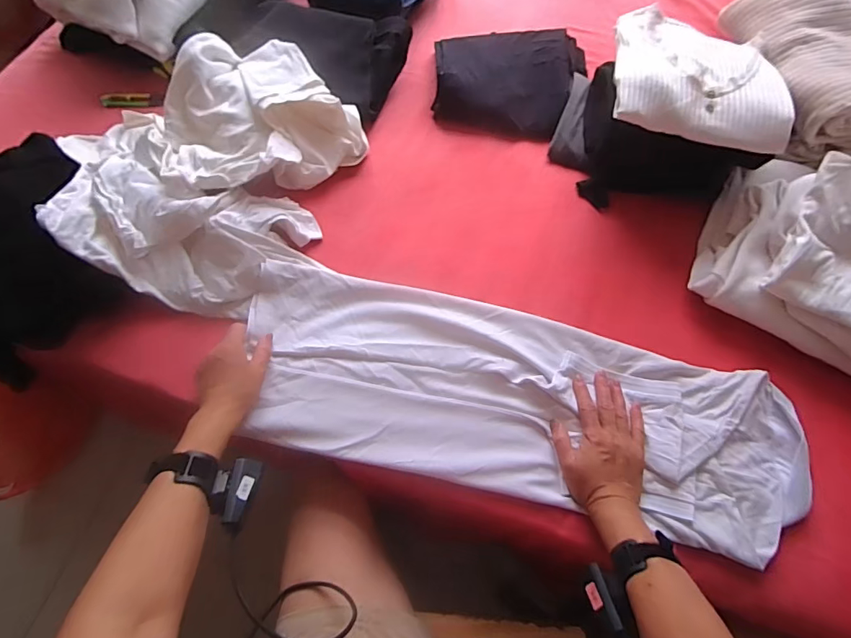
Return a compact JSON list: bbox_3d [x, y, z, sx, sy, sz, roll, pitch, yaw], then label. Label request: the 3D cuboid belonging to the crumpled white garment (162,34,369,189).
[{"bbox_3d":[-0.253,-0.304,0.688,0.280,0.115,0.216,-26,70,-11],"label":"crumpled white garment"}]

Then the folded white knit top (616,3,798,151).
[{"bbox_3d":[0.372,-0.334,0.620,0.229,0.031,0.209,11,67,4],"label":"folded white knit top"}]

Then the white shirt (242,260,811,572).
[{"bbox_3d":[0.107,0.103,0.591,0.705,0.029,0.235,13,71,5],"label":"white shirt"}]

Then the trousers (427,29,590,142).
[{"bbox_3d":[0.143,-0.411,0.787,0.254,0.041,0.210,8,67,2],"label":"trousers"}]

